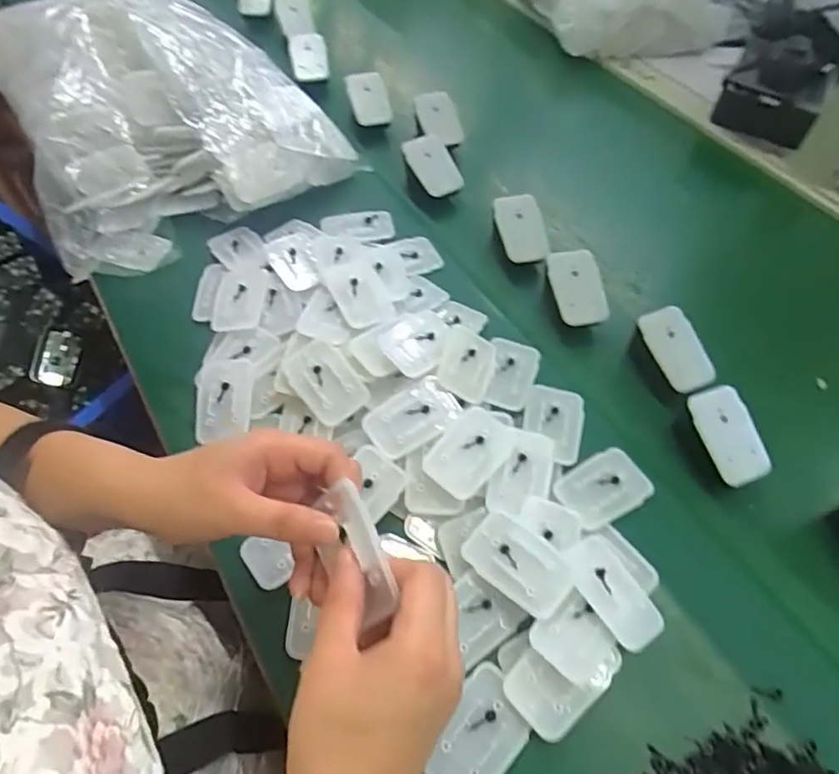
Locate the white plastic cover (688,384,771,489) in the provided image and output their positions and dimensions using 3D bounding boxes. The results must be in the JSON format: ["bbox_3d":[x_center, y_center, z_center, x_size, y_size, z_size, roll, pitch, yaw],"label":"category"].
[{"bbox_3d":[0.229,0.036,0.418,0.038,0.014,0.071,-22,83,9],"label":"white plastic cover"}]

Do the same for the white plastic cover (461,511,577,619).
[{"bbox_3d":[0.065,0.113,0.366,0.069,0.010,0.042,33,61,19],"label":"white plastic cover"}]

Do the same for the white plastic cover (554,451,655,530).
[{"bbox_3d":[0.135,0.074,0.414,0.068,0.005,0.044,-27,61,-19],"label":"white plastic cover"}]

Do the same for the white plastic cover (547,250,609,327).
[{"bbox_3d":[0.140,-0.087,0.499,0.040,0.011,0.069,-14,78,5],"label":"white plastic cover"}]

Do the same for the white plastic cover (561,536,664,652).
[{"bbox_3d":[0.125,0.133,0.369,0.040,0.009,0.071,-24,65,-29],"label":"white plastic cover"}]

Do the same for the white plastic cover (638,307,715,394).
[{"bbox_3d":[0.211,-0.032,0.461,0.038,0.008,0.071,-27,75,-1],"label":"white plastic cover"}]

